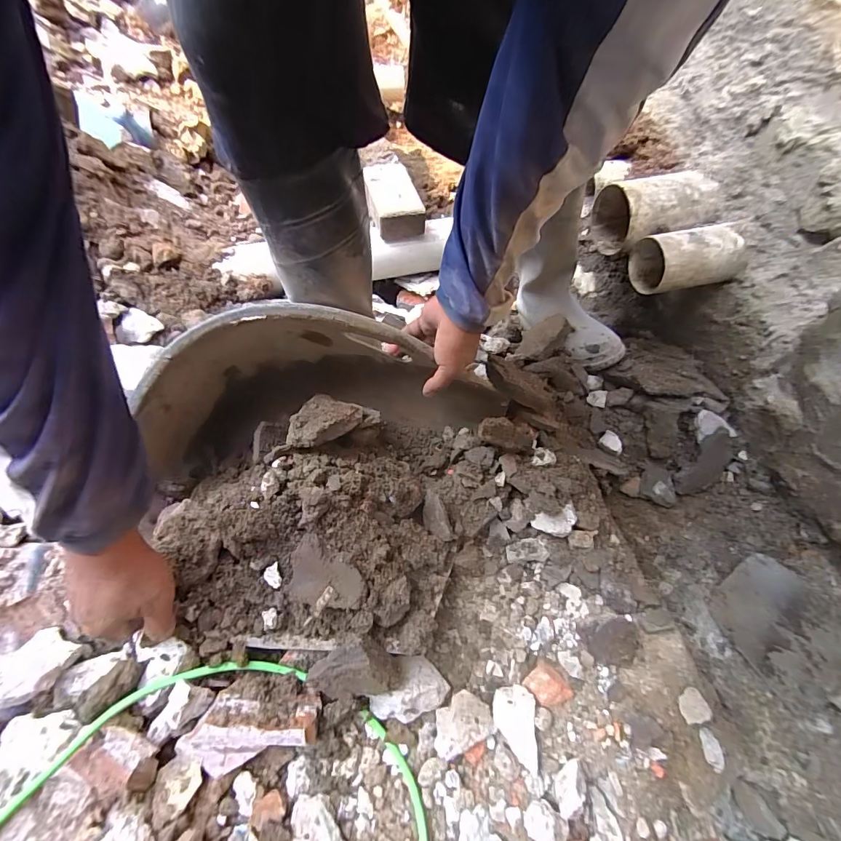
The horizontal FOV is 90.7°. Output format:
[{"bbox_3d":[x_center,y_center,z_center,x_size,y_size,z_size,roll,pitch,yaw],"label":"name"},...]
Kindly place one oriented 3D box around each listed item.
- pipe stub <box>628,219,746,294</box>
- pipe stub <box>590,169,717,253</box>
[{"bbox_3d":[0.427,-0.254,0.663,0.141,0.091,0.091,-3,56,-4],"label":"pipe stub"},{"bbox_3d":[0.396,-0.350,0.713,0.146,0.123,0.124,-14,57,-12],"label":"pipe stub"}]

